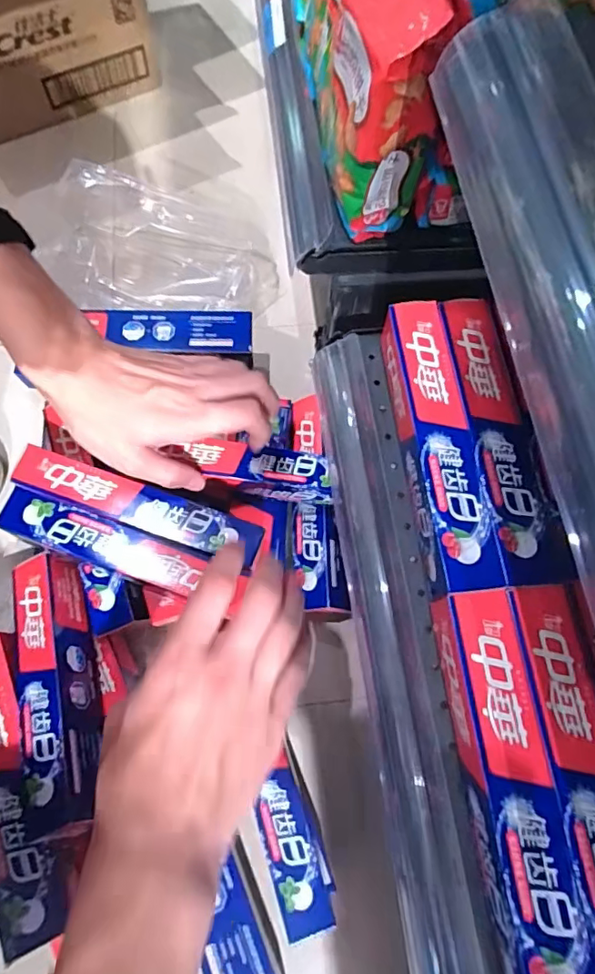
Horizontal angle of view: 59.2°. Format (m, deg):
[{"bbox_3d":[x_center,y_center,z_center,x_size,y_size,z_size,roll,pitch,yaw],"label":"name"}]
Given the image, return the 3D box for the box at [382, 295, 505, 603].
[{"bbox_3d":[0.100,-0.031,0.386,0.040,0.038,0.217,-5,70,-4],"label":"box"}]

